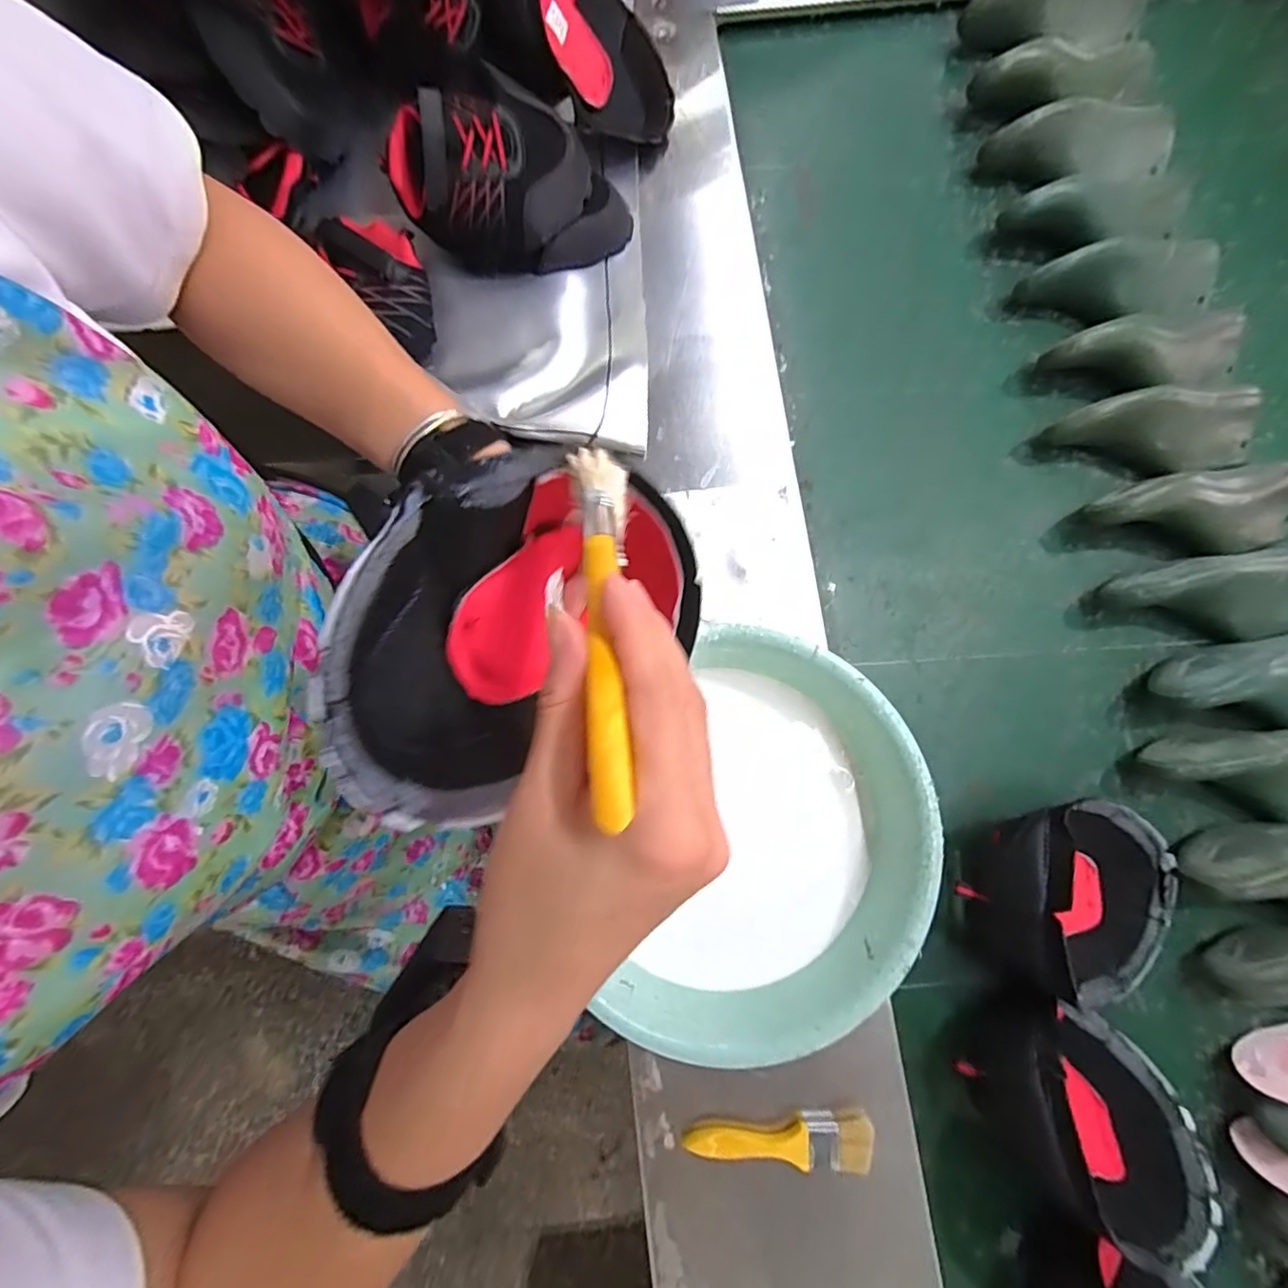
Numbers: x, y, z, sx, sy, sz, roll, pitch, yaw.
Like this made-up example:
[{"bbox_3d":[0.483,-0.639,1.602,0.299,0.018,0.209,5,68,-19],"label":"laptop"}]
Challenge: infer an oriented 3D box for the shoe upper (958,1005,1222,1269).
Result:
[{"bbox_3d":[0.380,0.393,0.482,0.216,0.110,0.131,25,81,4],"label":"shoe upper"}]

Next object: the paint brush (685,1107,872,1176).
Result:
[{"bbox_3d":[0.115,0.427,0.495,0.156,0.013,0.044,-2,80,-1],"label":"paint brush"}]

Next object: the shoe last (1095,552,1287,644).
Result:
[{"bbox_3d":[0.567,-0.047,0.574,0.214,0.065,0.079,-6,80,-1],"label":"shoe last"}]

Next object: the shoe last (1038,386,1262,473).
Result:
[{"bbox_3d":[0.535,-0.214,0.605,0.199,0.071,0.078,-6,81,-1],"label":"shoe last"}]

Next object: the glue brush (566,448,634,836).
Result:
[{"bbox_3d":[-0.015,-0.016,0.208,0.022,0.011,0.162,-6,52,0],"label":"glue brush"}]

